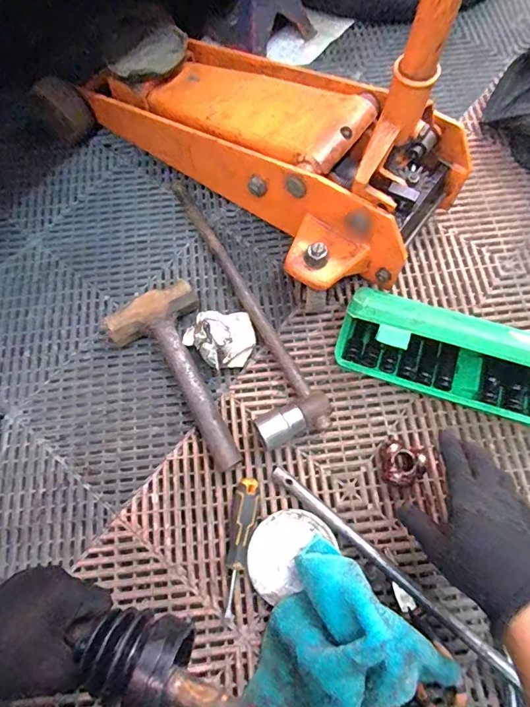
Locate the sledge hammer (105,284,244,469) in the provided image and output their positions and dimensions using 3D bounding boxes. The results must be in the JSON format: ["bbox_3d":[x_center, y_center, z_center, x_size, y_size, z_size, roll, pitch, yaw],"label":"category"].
[{"bbox_3d":[-0.104,0.033,0.562,0.127,0.051,0.255,-28,71,-8],"label":"sledge hammer"}]

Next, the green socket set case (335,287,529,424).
[{"bbox_3d":[0.235,0.004,0.527,0.278,0.114,0.087,16,71,8],"label":"green socket set case"}]

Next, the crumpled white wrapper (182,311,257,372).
[{"bbox_3d":[-0.059,-0.024,0.574,0.094,0.074,0.083,-25,70,-7],"label":"crumpled white wrapper"}]

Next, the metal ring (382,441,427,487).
[{"bbox_3d":[0.167,0.134,0.526,0.051,0.030,0.049,-1,70,2],"label":"metal ring"}]

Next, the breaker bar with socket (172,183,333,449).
[{"bbox_3d":[-0.047,-0.084,0.607,0.091,0.041,0.440,-25,70,-7],"label":"breaker bar with socket"}]

